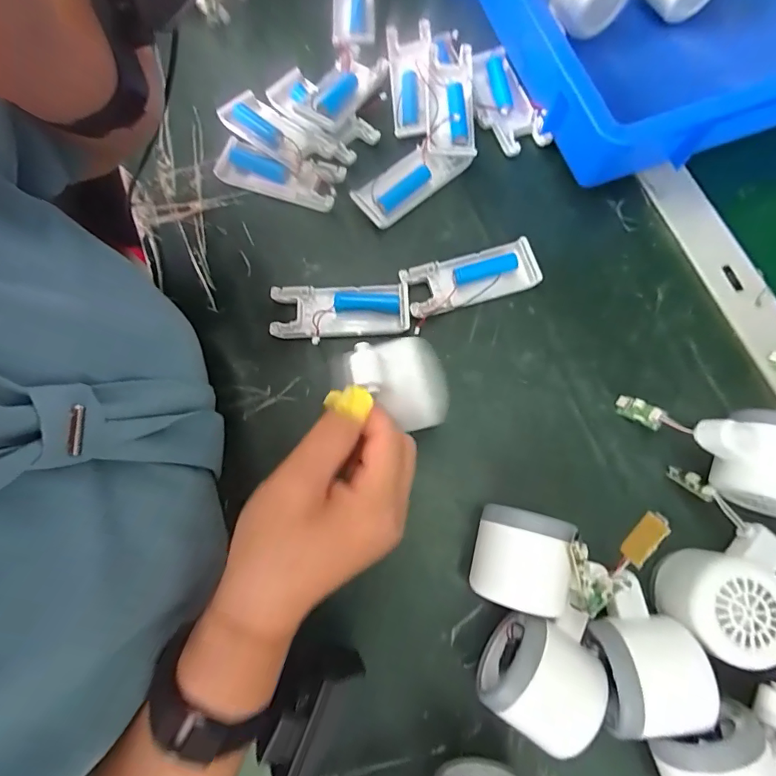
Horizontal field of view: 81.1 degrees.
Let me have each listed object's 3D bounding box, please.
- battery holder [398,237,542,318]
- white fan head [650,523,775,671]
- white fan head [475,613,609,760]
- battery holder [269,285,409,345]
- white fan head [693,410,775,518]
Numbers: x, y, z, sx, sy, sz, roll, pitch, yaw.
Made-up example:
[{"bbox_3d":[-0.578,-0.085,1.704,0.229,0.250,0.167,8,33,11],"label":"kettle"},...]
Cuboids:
[{"bbox_3d":[0.064,-0.087,0.354,0.102,0.016,0.038,-15,76,-2],"label":"battery holder"},{"bbox_3d":[0.205,0.119,0.280,0.061,0.047,0.082,24,77,7],"label":"white fan head"},{"bbox_3d":[0.090,0.172,0.270,0.059,0.053,0.060,33,79,9],"label":"white fan head"},{"bbox_3d":[-0.037,-0.060,0.354,0.104,0.014,0.039,-3,76,1],"label":"battery holder"},{"bbox_3d":[0.233,0.044,0.295,0.075,0.056,0.056,27,78,8],"label":"white fan head"}]

